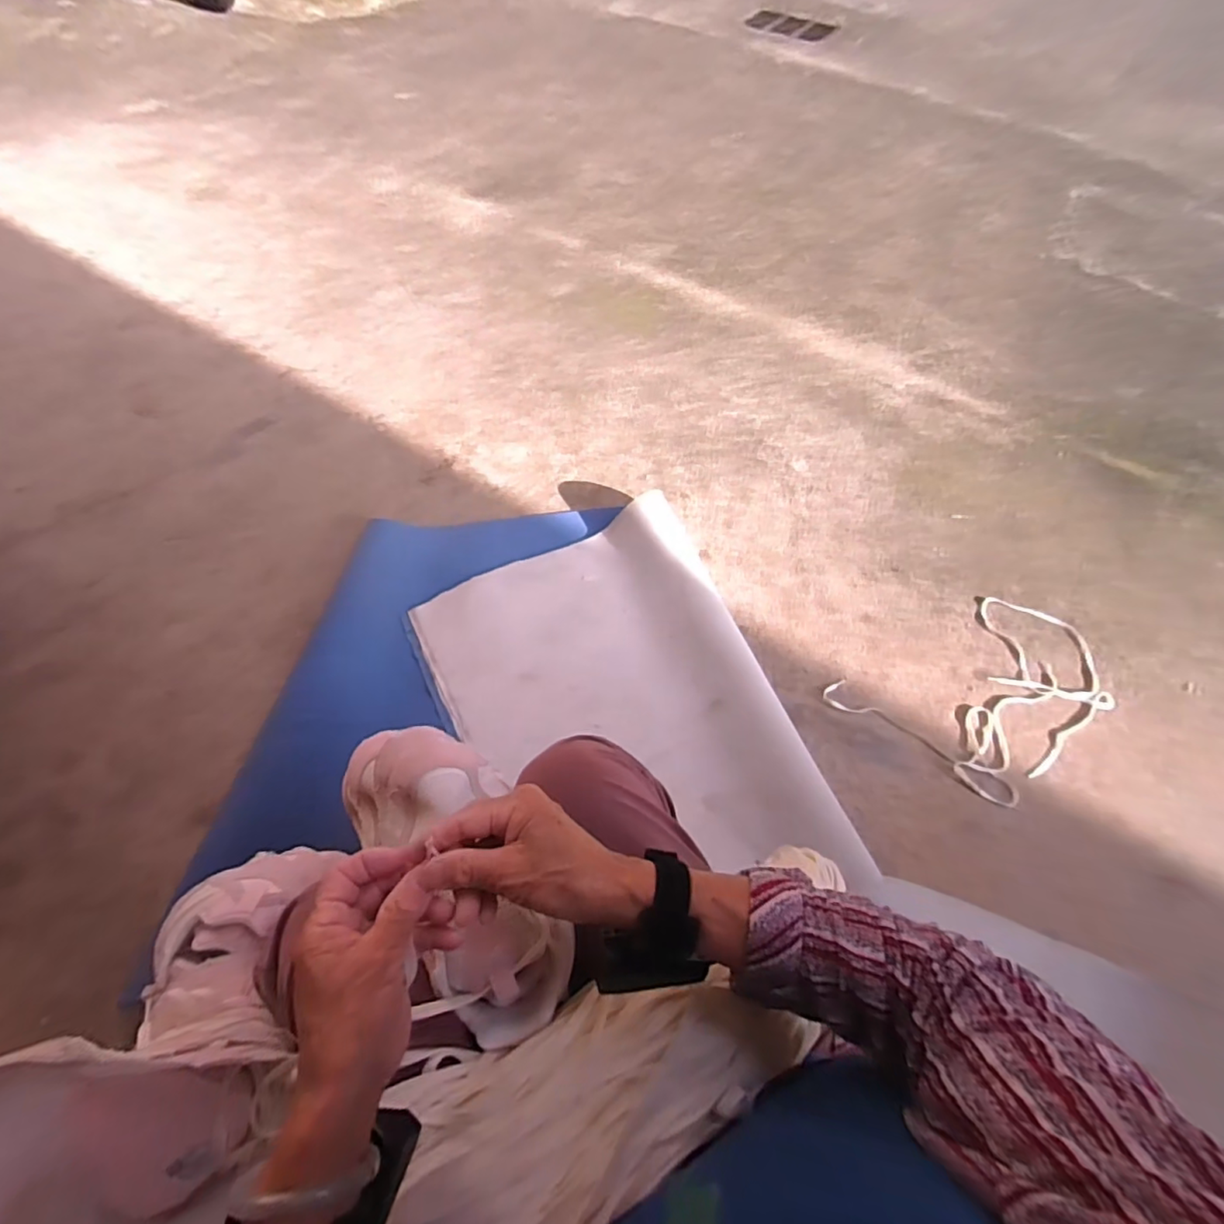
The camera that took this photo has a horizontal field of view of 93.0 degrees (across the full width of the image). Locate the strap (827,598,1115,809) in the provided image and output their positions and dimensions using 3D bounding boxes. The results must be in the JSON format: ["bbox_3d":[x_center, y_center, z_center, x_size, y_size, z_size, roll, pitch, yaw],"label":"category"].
[{"bbox_3d":[0.706,0.141,1.072,0.539,0.034,0.284,-22,61,-25],"label":"strap"}]

